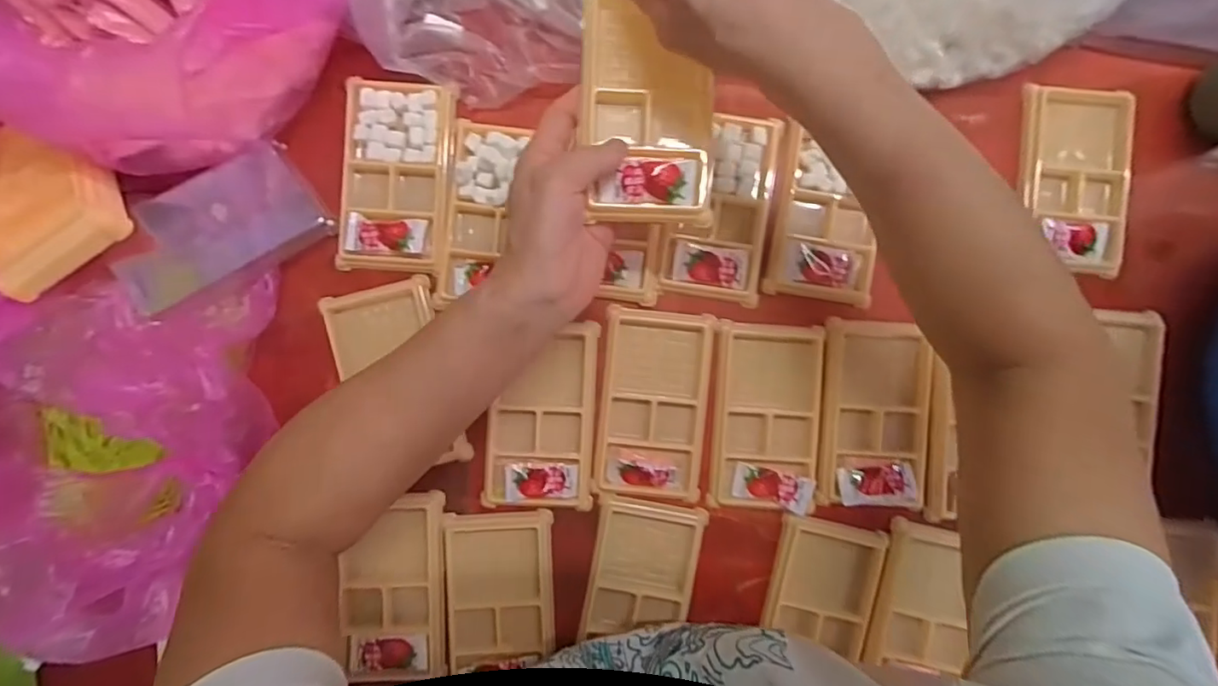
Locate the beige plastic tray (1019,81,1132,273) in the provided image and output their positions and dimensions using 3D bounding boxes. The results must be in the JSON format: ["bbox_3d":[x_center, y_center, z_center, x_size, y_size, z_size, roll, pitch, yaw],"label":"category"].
[{"bbox_3d":[0.346,-0.122,0.422,0.074,0.017,0.133,2,91,0],"label":"beige plastic tray"}]

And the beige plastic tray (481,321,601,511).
[{"bbox_3d":[-0.050,0.053,0.416,0.077,0.010,0.134,4,91,0],"label":"beige plastic tray"}]

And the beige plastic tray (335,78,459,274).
[{"bbox_3d":[-0.154,-0.120,0.414,0.075,0.017,0.133,5,91,0],"label":"beige plastic tray"}]

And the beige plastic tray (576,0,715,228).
[{"bbox_3d":[0.023,-0.135,0.337,0.077,0.015,0.126,1,91,0],"label":"beige plastic tray"}]

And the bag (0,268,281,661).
[{"bbox_3d":[-0.319,0.065,0.358,0.177,0.104,0.264,-4,91,0],"label":"bag"}]

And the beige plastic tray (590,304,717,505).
[{"bbox_3d":[0.033,0.046,0.412,0.078,0.014,0.136,6,91,0],"label":"beige plastic tray"}]

